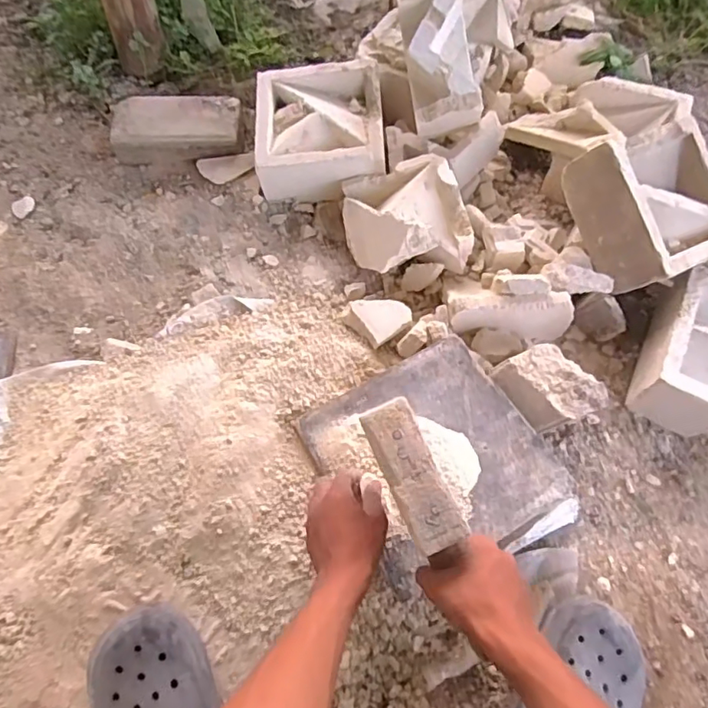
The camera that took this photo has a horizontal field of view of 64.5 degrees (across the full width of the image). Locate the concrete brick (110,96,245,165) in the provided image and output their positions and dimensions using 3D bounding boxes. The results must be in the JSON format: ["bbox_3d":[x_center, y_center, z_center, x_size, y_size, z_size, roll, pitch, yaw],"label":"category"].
[{"bbox_3d":[-0.299,-0.380,0.962,0.217,0.063,0.106,1,64,-2],"label":"concrete brick"}]

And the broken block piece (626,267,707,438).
[{"bbox_3d":[0.472,-0.004,0.779,0.106,0.094,0.207,26,65,10],"label":"broken block piece"}]

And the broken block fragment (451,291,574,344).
[{"bbox_3d":[0.225,-0.047,0.797,0.171,0.073,0.045,-9,64,-7],"label":"broken block fragment"}]

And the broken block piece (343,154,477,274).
[{"bbox_3d":[0.077,-0.208,0.843,0.179,0.077,0.172,-3,64,-4],"label":"broken block piece"}]

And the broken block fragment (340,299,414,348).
[{"bbox_3d":[0.033,-0.044,0.782,0.093,0.028,0.058,2,64,-1],"label":"broken block fragment"}]

